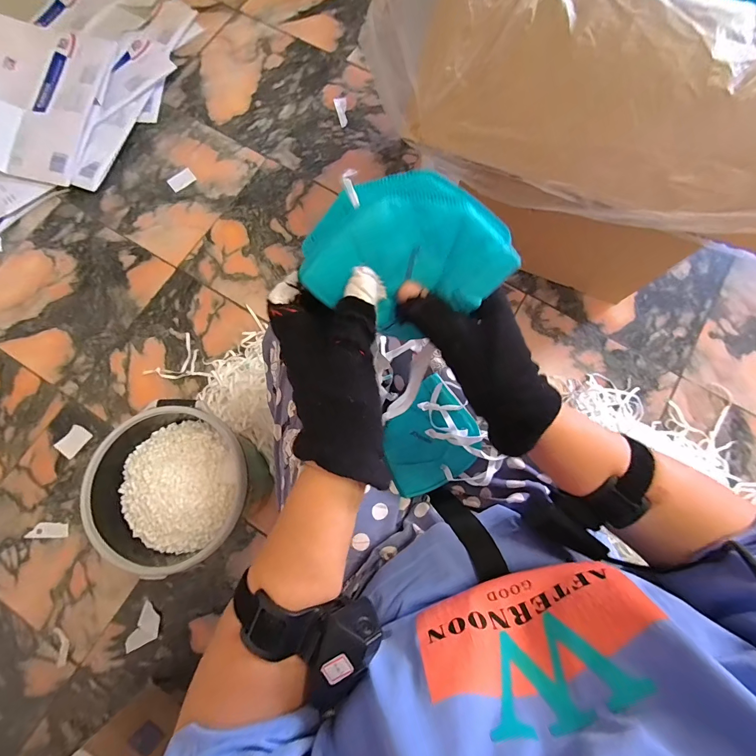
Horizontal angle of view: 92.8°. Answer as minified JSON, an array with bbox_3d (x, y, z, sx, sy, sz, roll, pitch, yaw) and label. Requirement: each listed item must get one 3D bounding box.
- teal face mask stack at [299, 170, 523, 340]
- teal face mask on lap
[{"bbox_3d":[0.020,-0.083,0.248,0.121,0.030,0.100,24,122,-18],"label":"teal face mask stack"},{"bbox_3d":[0.055,0.071,0.401,0.095,0.018,0.120,44,110,0],"label":"teal face mask on lap"}]

